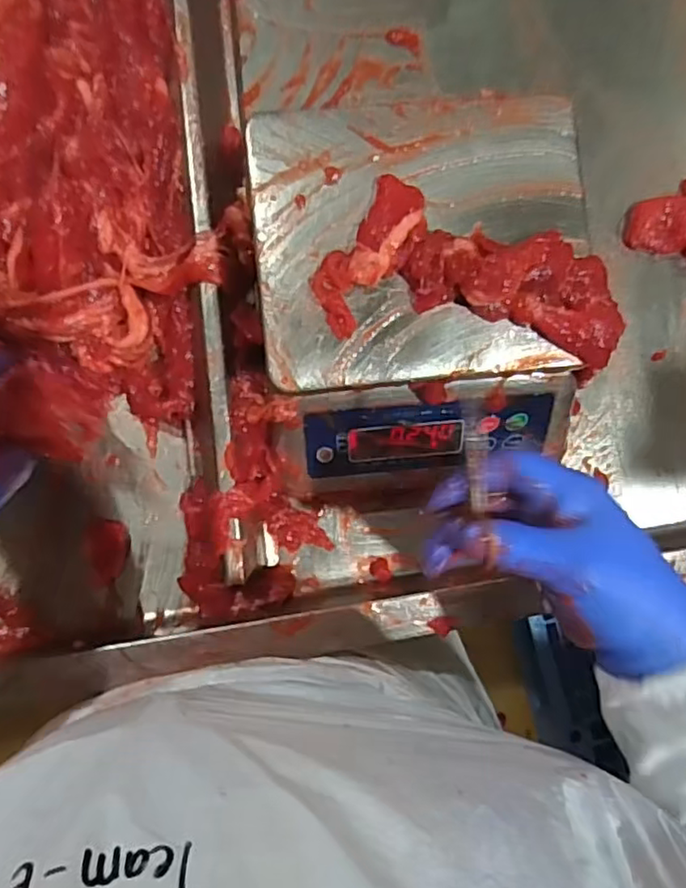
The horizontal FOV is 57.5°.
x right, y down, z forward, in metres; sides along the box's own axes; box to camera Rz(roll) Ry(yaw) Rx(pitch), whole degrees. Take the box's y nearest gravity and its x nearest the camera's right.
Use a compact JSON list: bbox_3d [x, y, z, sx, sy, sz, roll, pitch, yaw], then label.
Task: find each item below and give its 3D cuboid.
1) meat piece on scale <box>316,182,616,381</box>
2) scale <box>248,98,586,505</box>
[{"bbox_3d":[0.090,-0.105,0.406,0.200,0.028,0.099,15,85,-5],"label":"meat piece on scale"},{"bbox_3d":[0.054,-0.095,0.470,0.218,0.119,0.261,-7,88,-5],"label":"scale"}]

